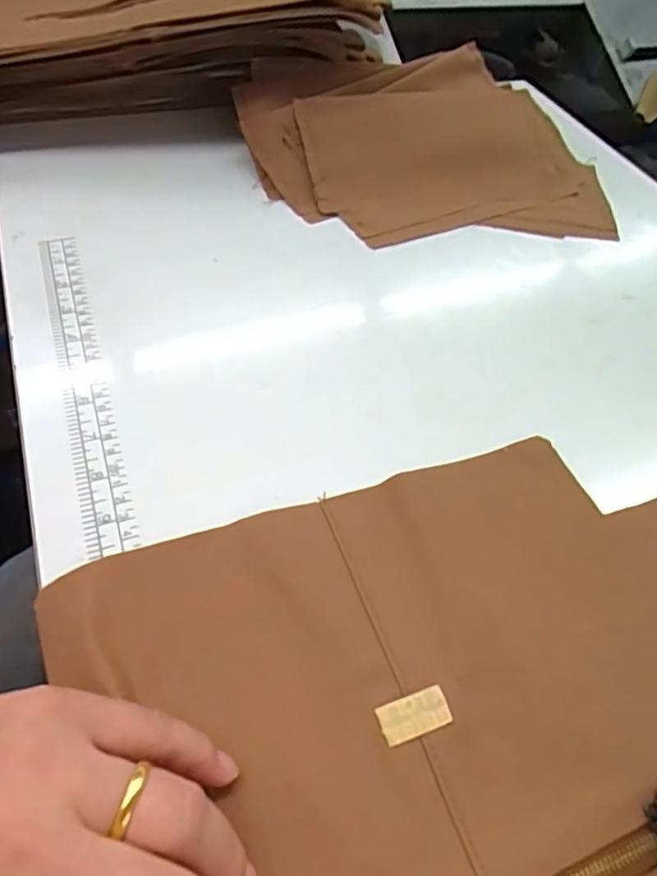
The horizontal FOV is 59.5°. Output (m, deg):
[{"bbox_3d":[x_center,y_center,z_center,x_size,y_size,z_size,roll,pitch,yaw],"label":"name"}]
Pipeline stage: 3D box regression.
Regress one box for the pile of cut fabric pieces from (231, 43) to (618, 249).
[{"bbox_3d":[0.079,-0.237,0.475,0.288,0.021,0.188,-4,72,-11],"label":"pile of cut fabric pieces"}]

